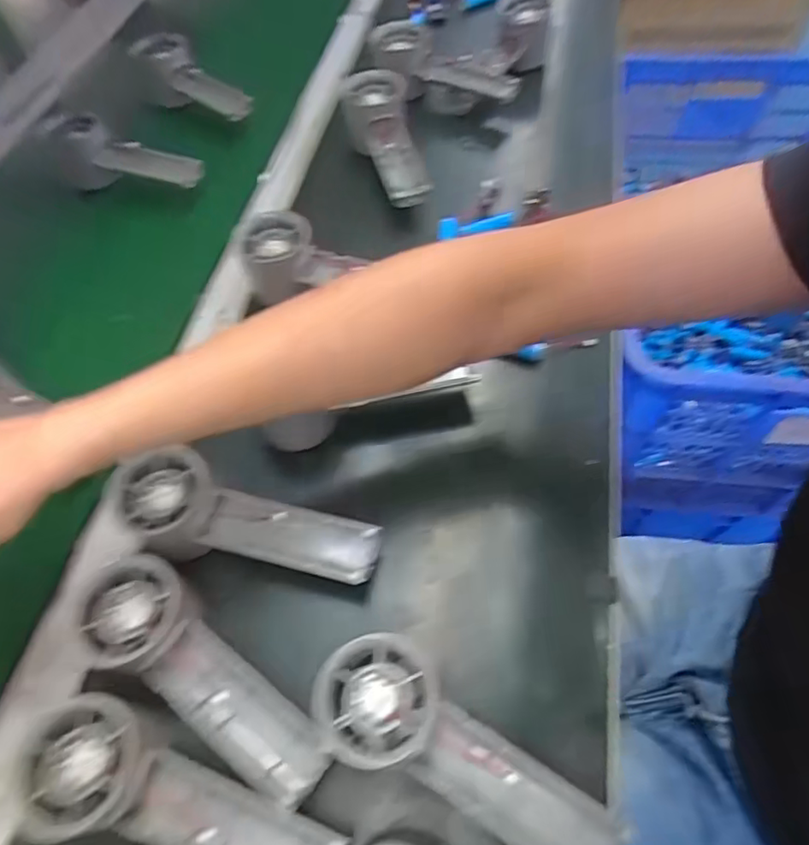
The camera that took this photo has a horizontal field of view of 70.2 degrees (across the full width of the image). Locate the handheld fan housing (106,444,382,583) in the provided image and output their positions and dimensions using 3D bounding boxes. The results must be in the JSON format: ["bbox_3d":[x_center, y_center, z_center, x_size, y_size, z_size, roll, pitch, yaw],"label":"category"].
[{"bbox_3d":[-0.099,0.062,0.345,0.158,0.032,0.058,16,61,13],"label":"handheld fan housing"}]

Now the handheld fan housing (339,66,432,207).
[{"bbox_3d":[-0.017,-0.267,0.550,0.062,0.054,0.150,-12,58,-4],"label":"handheld fan housing"}]

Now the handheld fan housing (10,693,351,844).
[{"bbox_3d":[-0.107,0.176,0.271,0.152,0.027,0.057,13,60,11],"label":"handheld fan housing"}]

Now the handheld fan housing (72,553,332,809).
[{"bbox_3d":[-0.104,0.127,0.302,0.152,0.029,0.059,26,63,18],"label":"handheld fan housing"}]

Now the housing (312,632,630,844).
[{"bbox_3d":[0.030,0.159,0.276,0.157,0.027,0.056,24,63,17],"label":"housing"}]

